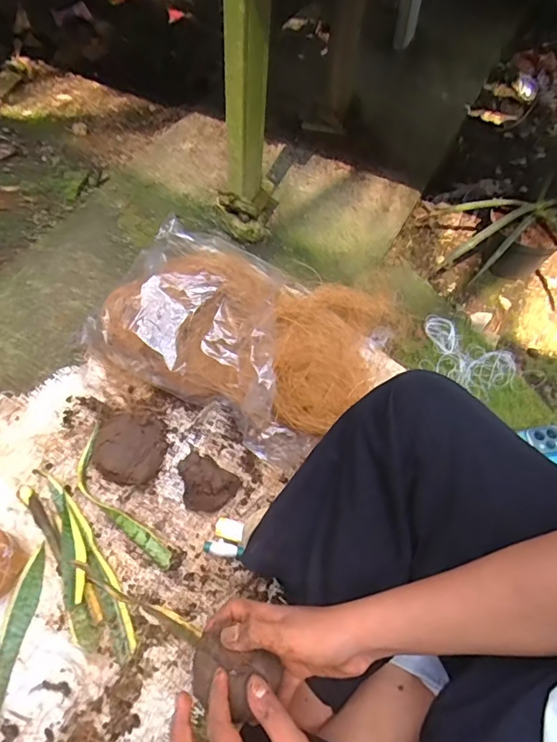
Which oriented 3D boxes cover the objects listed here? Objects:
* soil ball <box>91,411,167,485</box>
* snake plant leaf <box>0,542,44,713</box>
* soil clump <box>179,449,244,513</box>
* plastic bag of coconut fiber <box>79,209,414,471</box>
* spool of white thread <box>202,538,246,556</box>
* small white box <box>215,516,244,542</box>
[{"bbox_3d":[-0.224,0.109,0.723,0.099,0.052,0.113,-2,58,-2],"label":"soil ball"},{"bbox_3d":[-0.338,0.328,0.603,0.032,0.018,0.202,4,58,1],"label":"snake plant leaf"},{"bbox_3d":[-0.107,0.165,0.697,0.080,0.048,0.073,0,58,-1],"label":"soil clump"},{"bbox_3d":[-0.060,-0.079,0.796,0.445,0.151,0.334,26,61,14],"label":"plastic bag of coconut fiber"},{"bbox_3d":[-0.076,0.245,0.664,0.057,0.017,0.019,11,59,5],"label":"spool of white thread"},{"bbox_3d":[-0.068,0.221,0.676,0.040,0.020,0.029,17,59,9],"label":"small white box"}]

